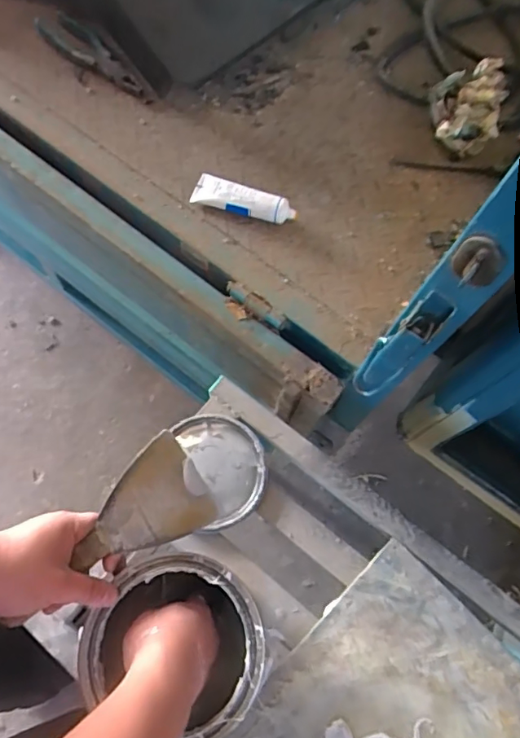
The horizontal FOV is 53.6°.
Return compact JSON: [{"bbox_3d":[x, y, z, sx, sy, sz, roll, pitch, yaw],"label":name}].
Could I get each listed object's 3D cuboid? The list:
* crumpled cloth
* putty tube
[{"bbox_3d":[0.307,-0.389,0.777,0.097,0.106,0.097,-8,69,-5],"label":"crumpled cloth"},{"bbox_3d":[-0.021,-0.243,0.734,0.148,0.031,0.046,15,68,1],"label":"putty tube"}]

